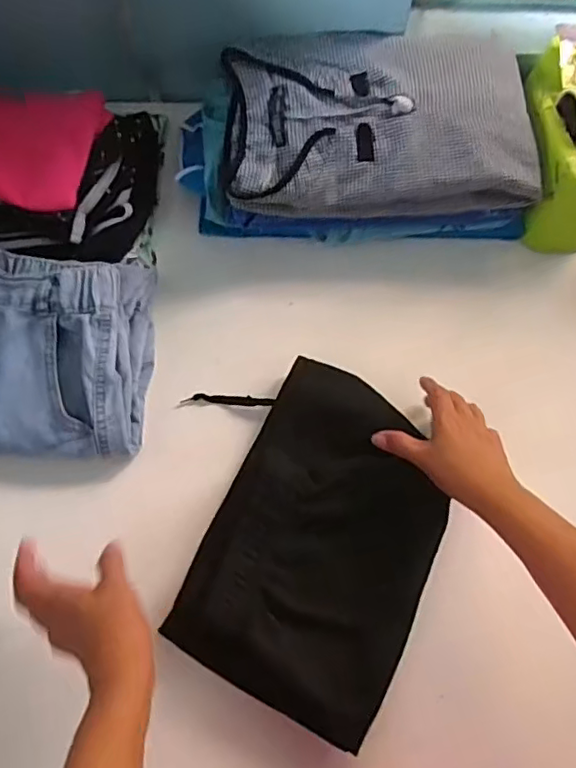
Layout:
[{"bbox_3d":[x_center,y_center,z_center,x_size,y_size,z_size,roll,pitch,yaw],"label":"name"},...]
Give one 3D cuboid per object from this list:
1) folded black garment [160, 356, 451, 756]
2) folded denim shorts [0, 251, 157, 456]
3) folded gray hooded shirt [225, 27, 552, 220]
[{"bbox_3d":[0.029,0.128,0.515,0.197,0.045,0.287,21,73,6],"label":"folded black garment"},{"bbox_3d":[-0.263,-0.027,0.556,0.253,0.077,0.185,-2,72,-1],"label":"folded denim shorts"},{"bbox_3d":[0.094,-0.277,0.602,0.304,0.049,0.201,-2,72,-1],"label":"folded gray hooded shirt"}]

